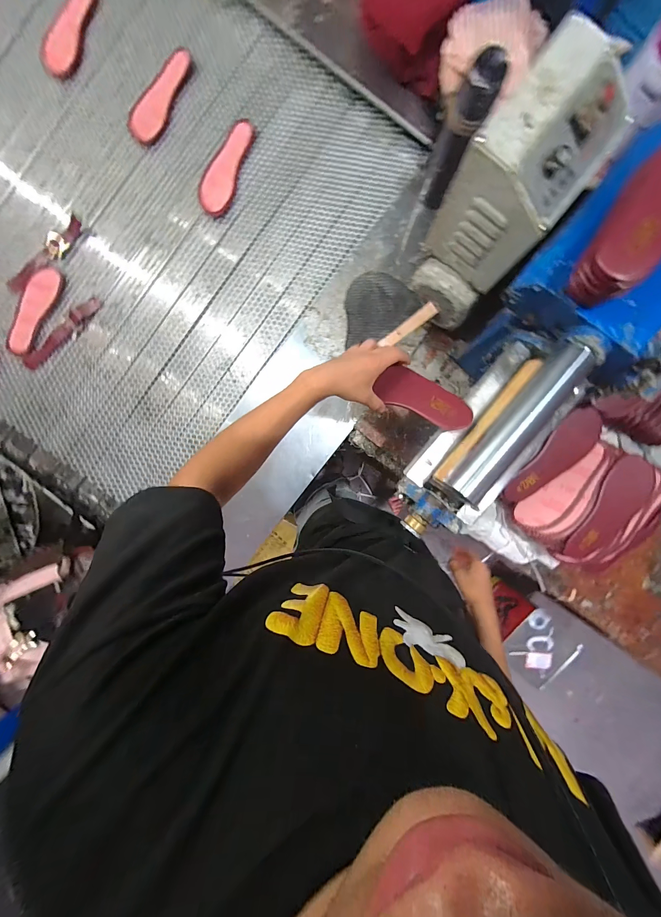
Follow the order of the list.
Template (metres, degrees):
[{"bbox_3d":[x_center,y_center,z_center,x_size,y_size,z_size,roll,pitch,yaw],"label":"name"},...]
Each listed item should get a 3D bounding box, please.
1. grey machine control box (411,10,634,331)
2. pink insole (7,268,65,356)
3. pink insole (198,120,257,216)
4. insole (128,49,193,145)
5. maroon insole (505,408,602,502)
[{"bbox_3d":[0.276,-0.395,0.515,0.147,0.280,0.218,42,92,-2],"label":"grey machine control box"},{"bbox_3d":[-0.714,-0.355,0.764,0.075,0.022,0.212,28,90,0],"label":"pink insole"},{"bbox_3d":[-0.250,-0.694,0.762,0.078,0.012,0.228,19,90,0],"label":"pink insole"},{"bbox_3d":[-0.394,-0.843,0.744,0.063,0.025,0.217,31,90,0],"label":"insole"},{"bbox_3d":[0.451,0.003,0.644,0.083,0.013,0.223,36,100,-6],"label":"maroon insole"}]

